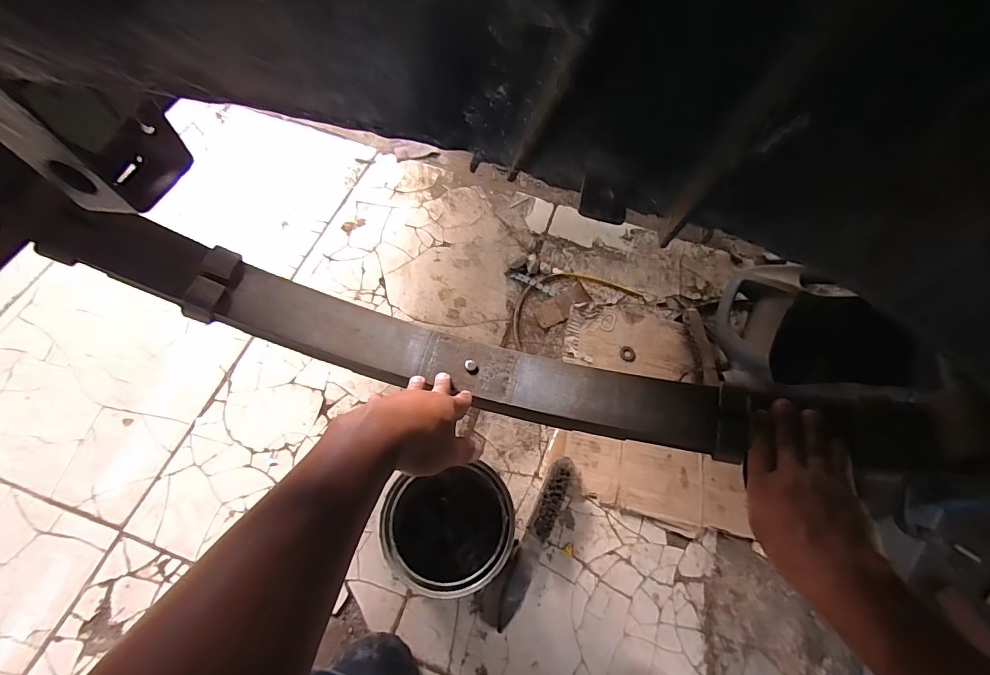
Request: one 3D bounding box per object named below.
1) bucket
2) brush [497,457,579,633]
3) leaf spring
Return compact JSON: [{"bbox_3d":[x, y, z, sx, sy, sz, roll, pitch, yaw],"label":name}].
[{"bbox_3d":[-0.058,0.240,0.564,0.147,0.157,0.140,1,64,-3],"label":"bucket"},{"bbox_3d":[0.058,0.275,0.610,0.039,0.047,0.225,27,65,10],"label":"brush"},{"bbox_3d":[-0.003,0.012,0.415,0.743,0.141,0.066,15,64,-2],"label":"leaf spring"}]

